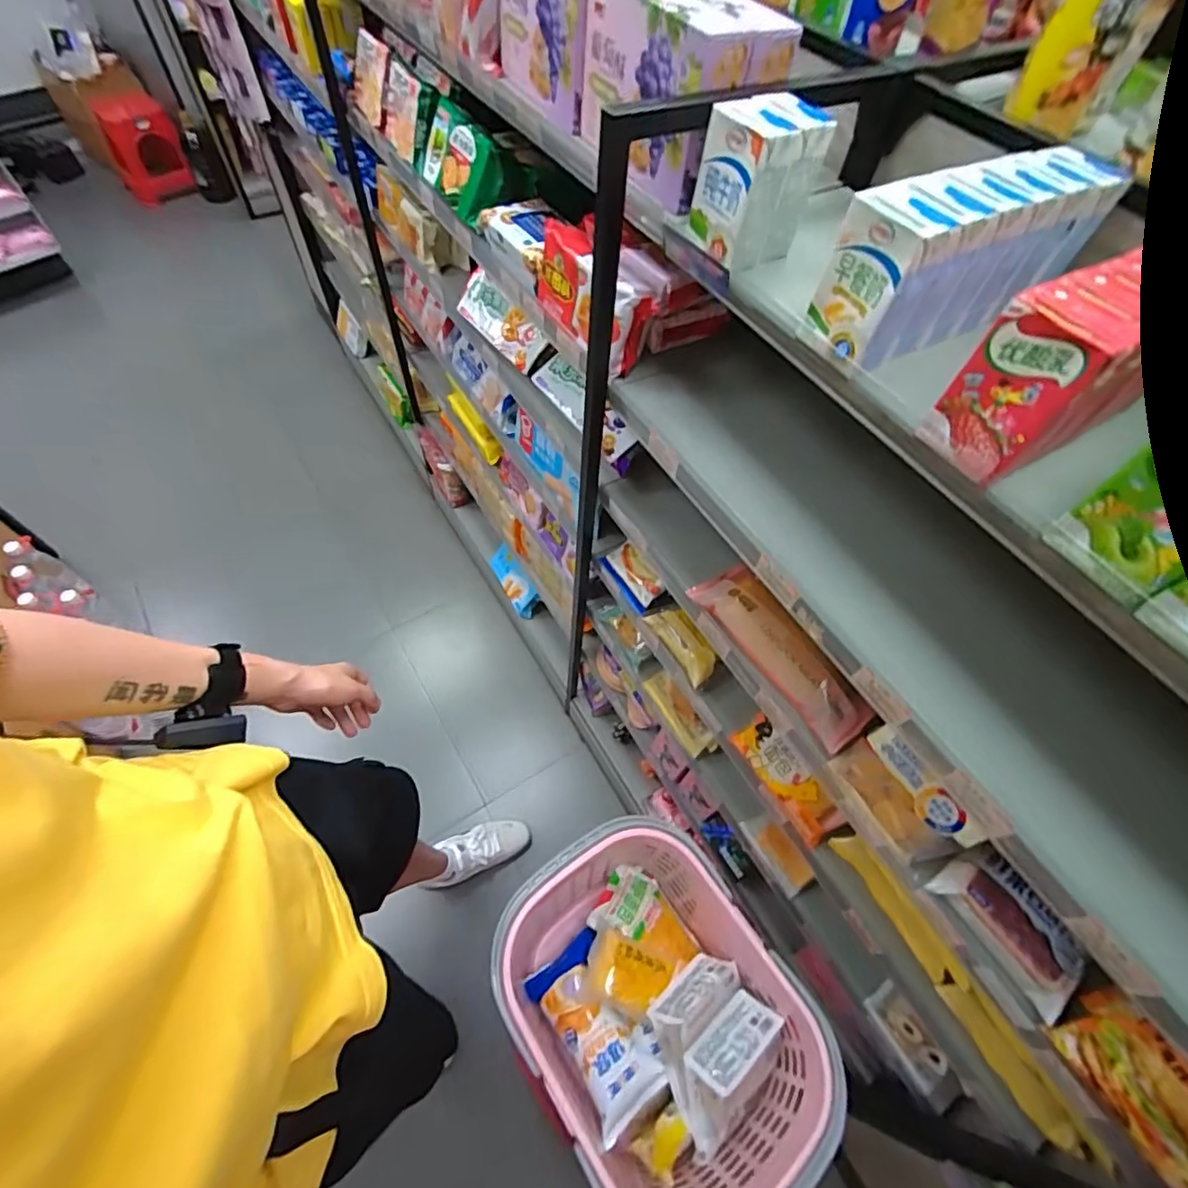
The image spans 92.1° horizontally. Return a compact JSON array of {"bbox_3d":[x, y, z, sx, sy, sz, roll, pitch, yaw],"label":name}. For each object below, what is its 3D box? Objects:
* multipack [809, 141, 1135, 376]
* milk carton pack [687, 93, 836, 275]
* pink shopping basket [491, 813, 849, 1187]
[{"bbox_3d":[0.297,-0.277,0.462,0.255,0.101,0.069,-26,64,-18],"label":"multipack"},{"bbox_3d":[0.146,-0.367,0.513,0.098,0.102,0.072,-29,65,-19],"label":"milk carton pack"},{"bbox_3d":[0.078,0.554,0.780,0.316,0.238,0.417,-30,65,-19],"label":"pink shopping basket"}]

